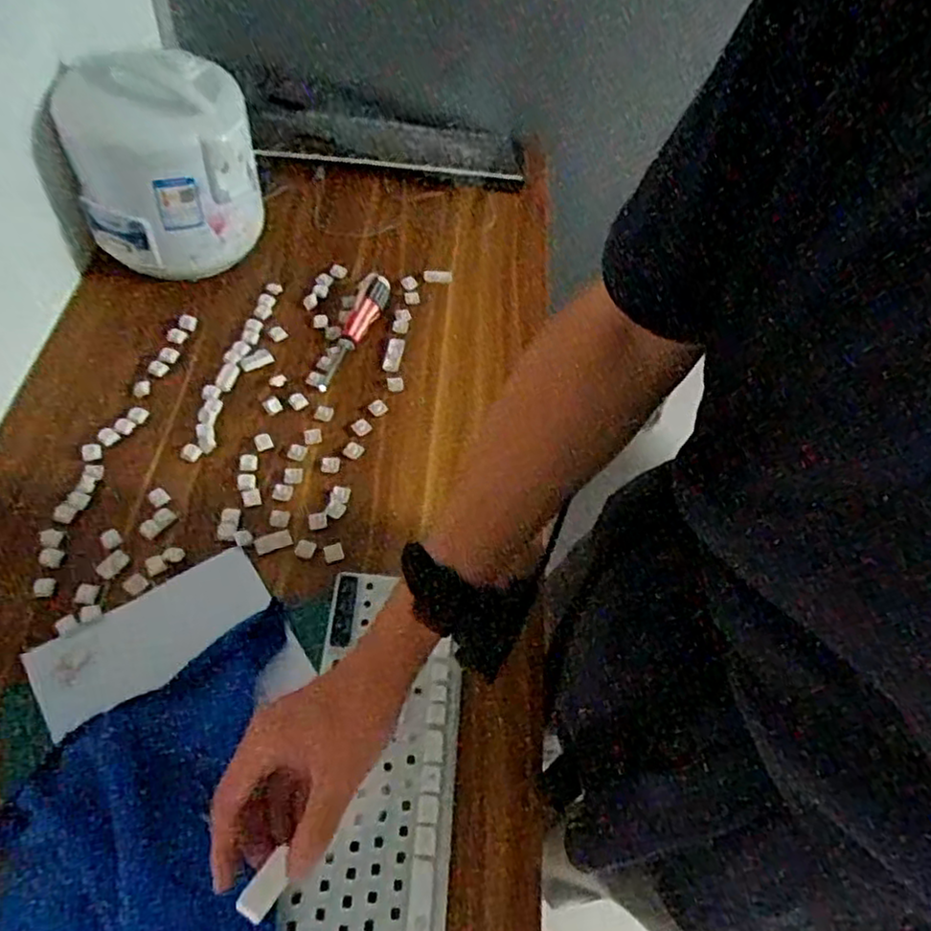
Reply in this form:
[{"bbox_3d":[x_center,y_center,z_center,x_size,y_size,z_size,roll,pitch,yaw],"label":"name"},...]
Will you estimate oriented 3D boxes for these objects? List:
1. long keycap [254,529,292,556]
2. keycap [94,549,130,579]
[{"bbox_3d":[-0.193,0.076,0.708,0.036,0.004,0.020,-20,62,-18],"label":"long keycap"},{"bbox_3d":[-0.342,0.096,0.683,0.019,0.005,0.030,37,61,16],"label":"keycap"}]

